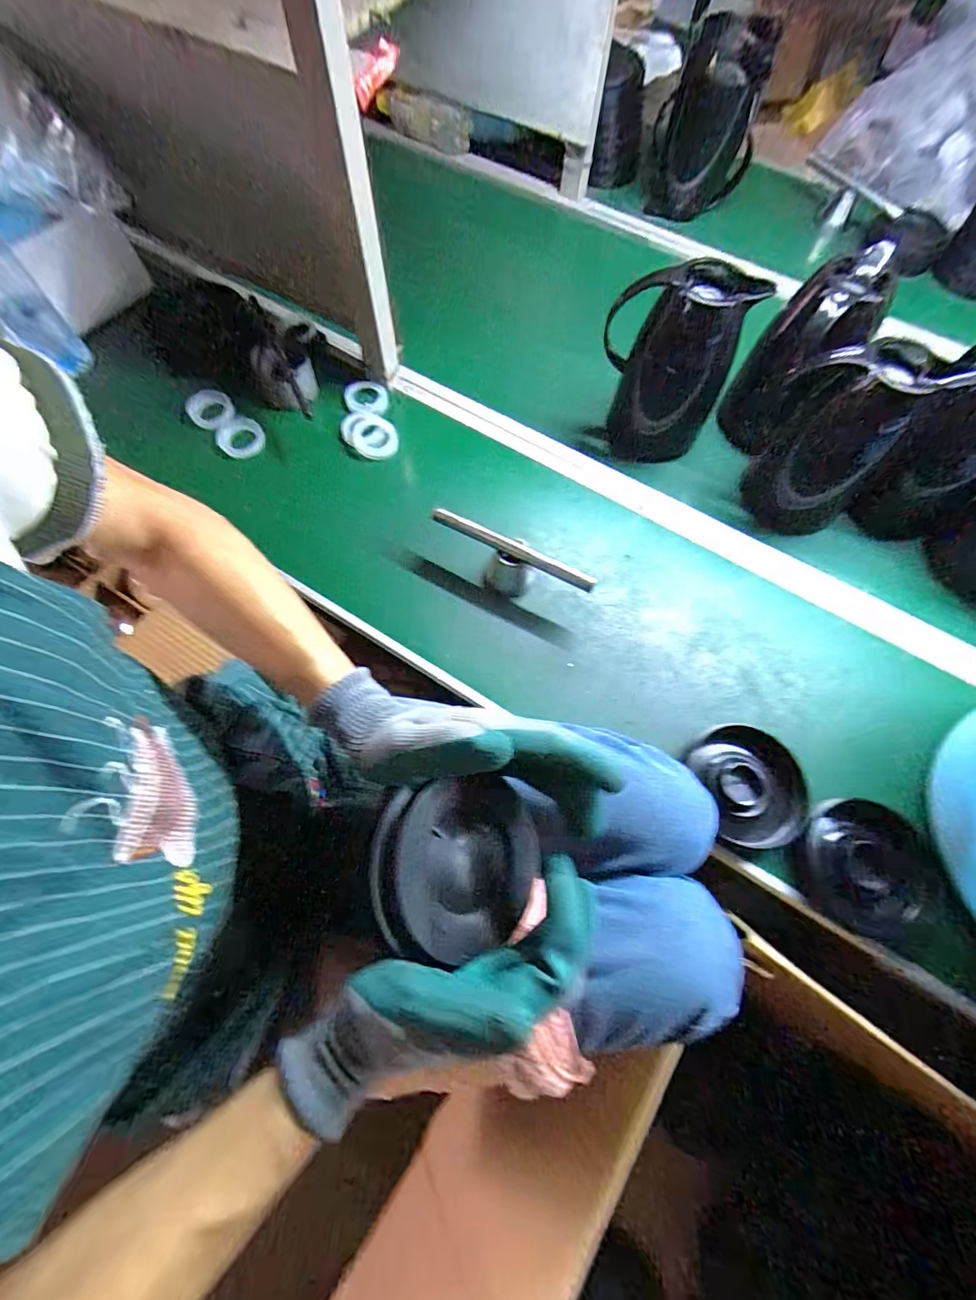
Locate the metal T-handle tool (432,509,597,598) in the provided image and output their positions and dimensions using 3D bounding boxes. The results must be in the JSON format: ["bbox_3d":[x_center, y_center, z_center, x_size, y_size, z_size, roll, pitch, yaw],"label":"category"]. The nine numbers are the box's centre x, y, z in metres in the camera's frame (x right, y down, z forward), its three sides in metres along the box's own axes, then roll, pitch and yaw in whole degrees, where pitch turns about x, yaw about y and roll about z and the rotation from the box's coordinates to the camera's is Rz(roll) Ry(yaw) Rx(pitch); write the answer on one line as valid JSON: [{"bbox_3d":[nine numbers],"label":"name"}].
[{"bbox_3d":[0.028,-0.100,0.563,0.200,0.073,0.050,28,70,9],"label":"metal T-handle tool"}]

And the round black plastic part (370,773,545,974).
[{"bbox_3d":[-0.024,0.136,0.307,0.111,0.035,0.111,17,65,-41],"label":"round black plastic part"}]

